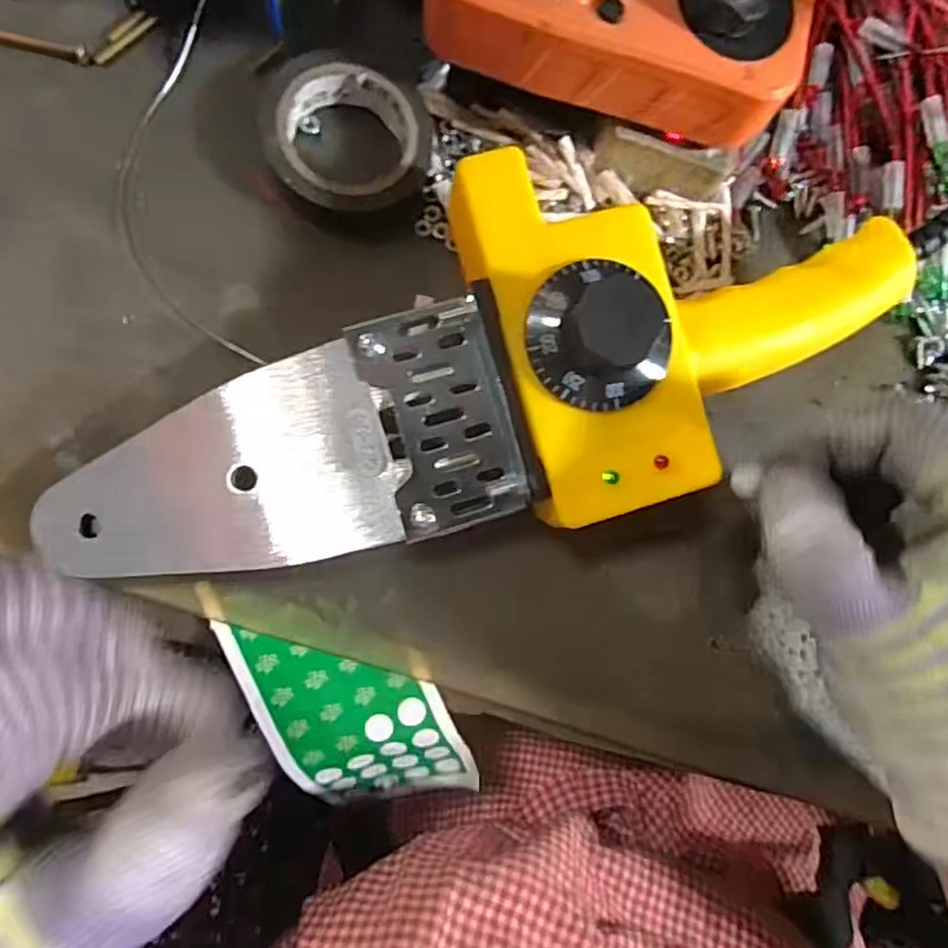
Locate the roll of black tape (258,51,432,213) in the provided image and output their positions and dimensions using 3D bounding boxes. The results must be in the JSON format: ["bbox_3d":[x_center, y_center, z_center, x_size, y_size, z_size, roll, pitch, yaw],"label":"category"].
[{"bbox_3d":[-0.047,-0.126,0.251,0.060,0.017,0.057,1,84,-10],"label":"roll of black tape"}]

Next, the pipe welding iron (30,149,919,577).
[{"bbox_3d":[0.007,-0.039,0.224,0.293,0.057,0.114,-9,85,-11],"label":"pipe welding iron"}]

